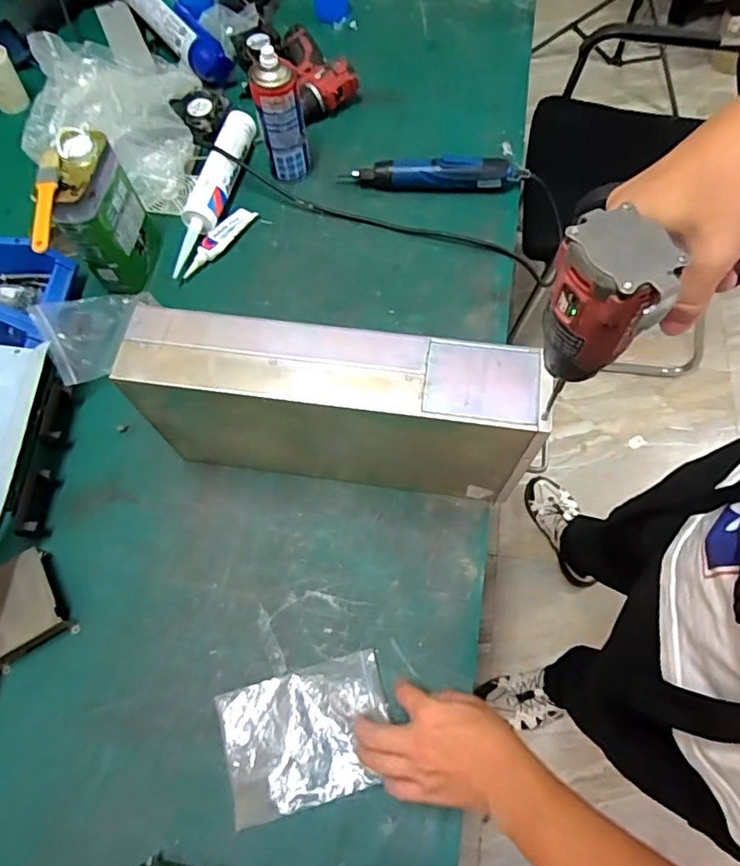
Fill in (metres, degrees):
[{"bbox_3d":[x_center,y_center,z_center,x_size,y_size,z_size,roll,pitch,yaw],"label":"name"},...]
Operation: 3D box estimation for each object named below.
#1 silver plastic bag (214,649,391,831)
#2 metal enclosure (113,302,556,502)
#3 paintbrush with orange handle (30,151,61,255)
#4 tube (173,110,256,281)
[{"bbox_3d":[-0.063,0.305,0.559,0.170,0.019,0.118,-15,69,-7],"label":"silver plastic bag"},{"bbox_3d":[-0.033,-0.019,0.597,0.391,0.217,0.087,7,66,5],"label":"metal enclosure"},{"bbox_3d":[-0.370,-0.267,0.629,0.024,0.017,0.152,-11,66,-2],"label":"paintbrush with orange handle"},{"bbox_3d":[-0.240,-0.372,0.835,0.052,0.053,0.307,12,67,7],"label":"tube"}]

